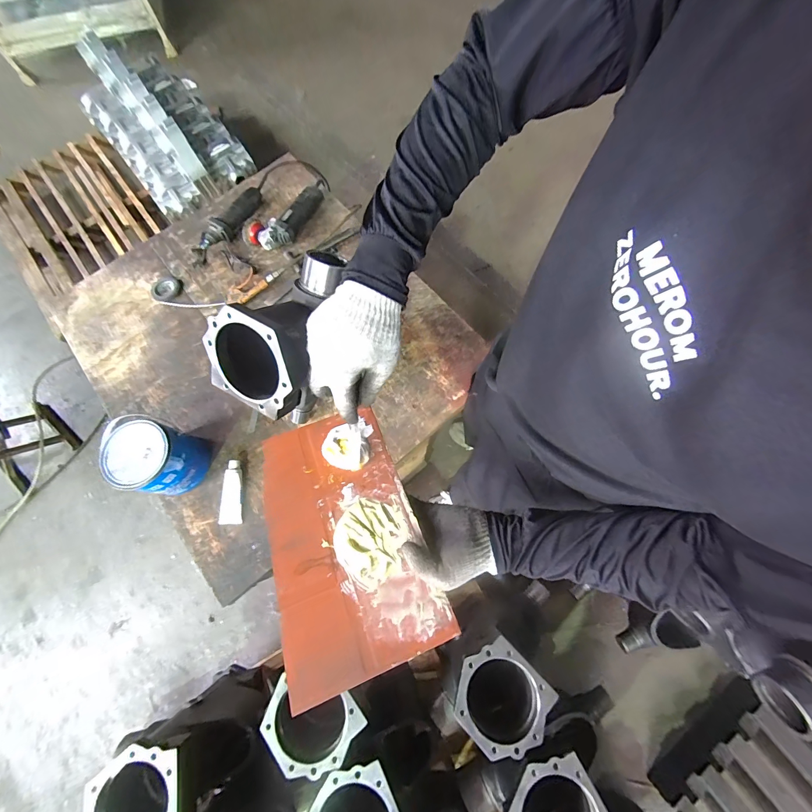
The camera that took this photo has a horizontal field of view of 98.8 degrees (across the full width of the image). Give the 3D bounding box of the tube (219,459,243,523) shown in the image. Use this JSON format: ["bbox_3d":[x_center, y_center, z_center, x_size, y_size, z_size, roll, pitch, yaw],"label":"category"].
[{"bbox_3d":[-0.433,0.212,0.859,0.053,0.027,0.150,-4,72,0],"label":"tube"}]

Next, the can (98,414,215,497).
[{"bbox_3d":[-0.588,0.122,0.828,0.164,0.161,0.153,12,73,6],"label":"can"}]

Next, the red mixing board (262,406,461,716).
[{"bbox_3d":[-0.077,0.148,0.415,0.171,0.012,0.291,-20,64,-8],"label":"red mixing board"}]

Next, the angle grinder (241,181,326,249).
[{"bbox_3d":[-0.354,-0.609,1.105,0.108,0.066,0.336,38,77,13],"label":"angle grinder"}]

